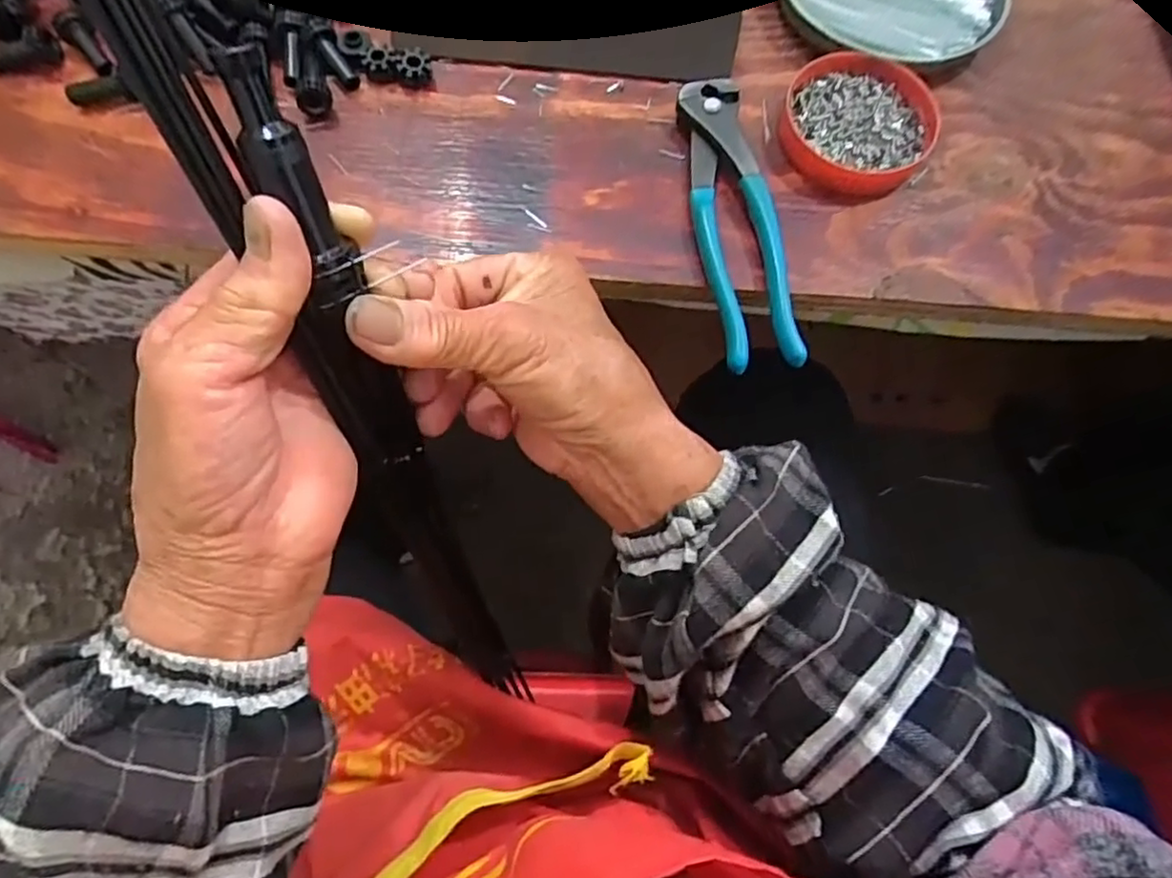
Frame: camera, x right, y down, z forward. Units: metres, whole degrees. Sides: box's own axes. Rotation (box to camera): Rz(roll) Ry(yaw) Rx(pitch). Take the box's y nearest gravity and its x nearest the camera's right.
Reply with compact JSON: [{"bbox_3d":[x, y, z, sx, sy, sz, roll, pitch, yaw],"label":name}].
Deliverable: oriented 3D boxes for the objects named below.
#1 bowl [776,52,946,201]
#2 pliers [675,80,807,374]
[{"bbox_3d":[0.148,-0.172,0.368,0.082,0.016,0.081,0,70,-1],"label":"bowl"},{"bbox_3d":[0.075,-0.113,0.343,0.038,0.017,0.164,-7,70,-3],"label":"pliers"}]

